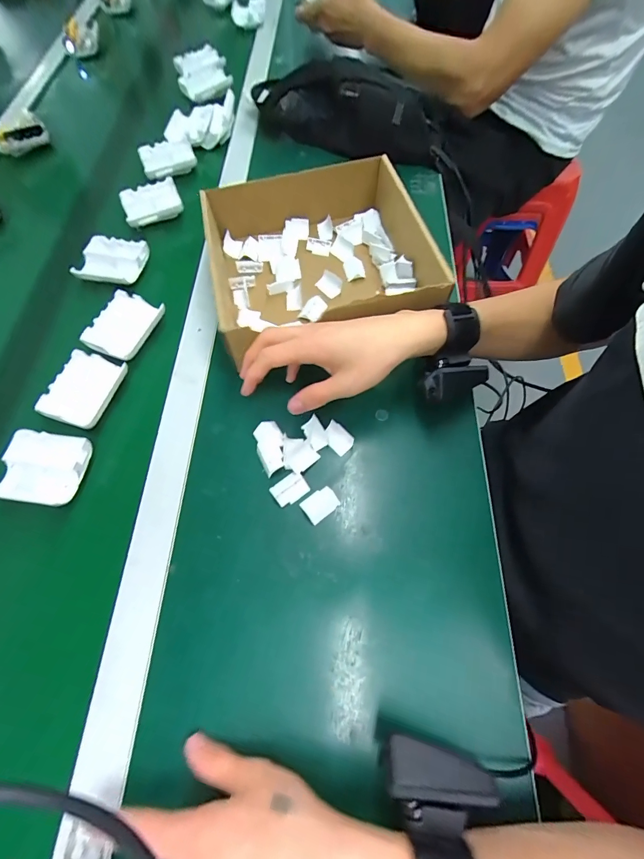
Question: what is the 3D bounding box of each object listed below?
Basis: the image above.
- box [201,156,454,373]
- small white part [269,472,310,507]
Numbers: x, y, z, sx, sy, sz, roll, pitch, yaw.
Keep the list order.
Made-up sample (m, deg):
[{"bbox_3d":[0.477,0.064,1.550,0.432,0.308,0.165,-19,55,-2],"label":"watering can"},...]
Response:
[{"bbox_3d":[-0.007,-0.210,0.440,0.237,0.077,0.237,-9,65,-2],"label":"box"},{"bbox_3d":[-0.031,0.057,0.357,0.032,0.009,0.025,-35,69,-14],"label":"small white part"}]

